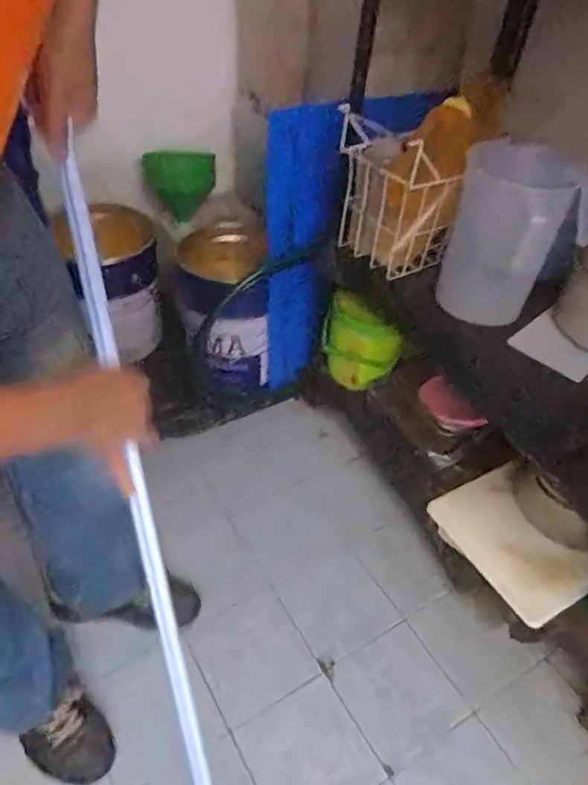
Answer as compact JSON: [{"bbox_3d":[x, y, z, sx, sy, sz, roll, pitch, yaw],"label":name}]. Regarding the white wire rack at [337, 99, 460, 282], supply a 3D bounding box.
[{"bbox_3d":[0.188,-0.376,1.115,0.134,0.244,0.205,-26,52,-30],"label":"white wire rack"}]

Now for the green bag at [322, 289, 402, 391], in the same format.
[{"bbox_3d":[0.155,-0.105,1.379,0.194,0.219,0.061,18,44,12],"label":"green bag"}]

